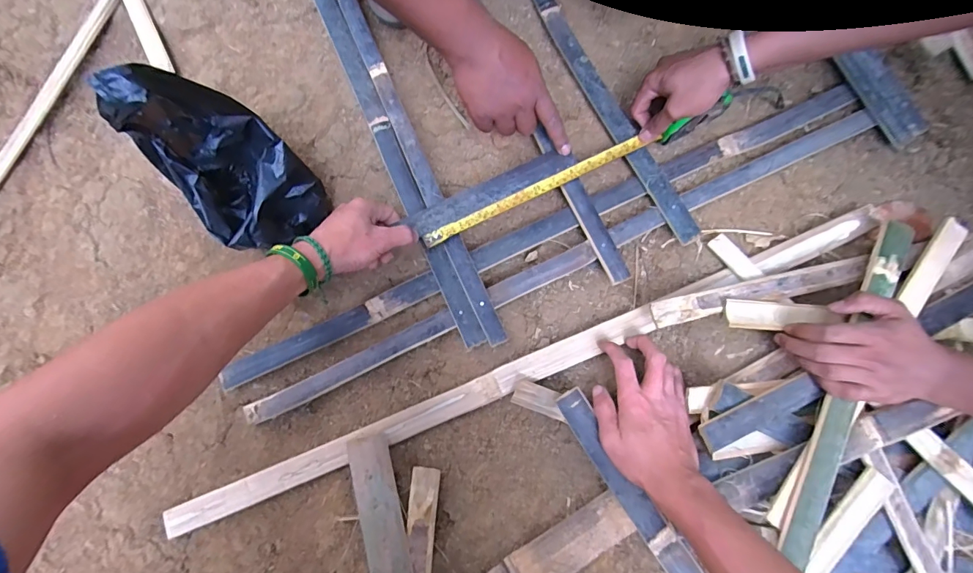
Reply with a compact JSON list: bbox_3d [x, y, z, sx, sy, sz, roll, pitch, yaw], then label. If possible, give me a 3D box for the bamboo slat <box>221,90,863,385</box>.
[{"bbox_3d":[0.088,-0.072,0.544,0.851,0.016,0.032,-25,79,-5],"label":"bamboo slat"}]

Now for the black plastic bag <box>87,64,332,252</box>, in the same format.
[{"bbox_3d":[-0.265,-0.123,0.429,0.121,0.200,0.118,43,80,7],"label":"black plastic bag"}]

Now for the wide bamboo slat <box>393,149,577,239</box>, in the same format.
[{"bbox_3d":[0.005,-0.115,0.527,0.211,0.006,0.032,-25,79,-6],"label":"wide bamboo slat"}]

